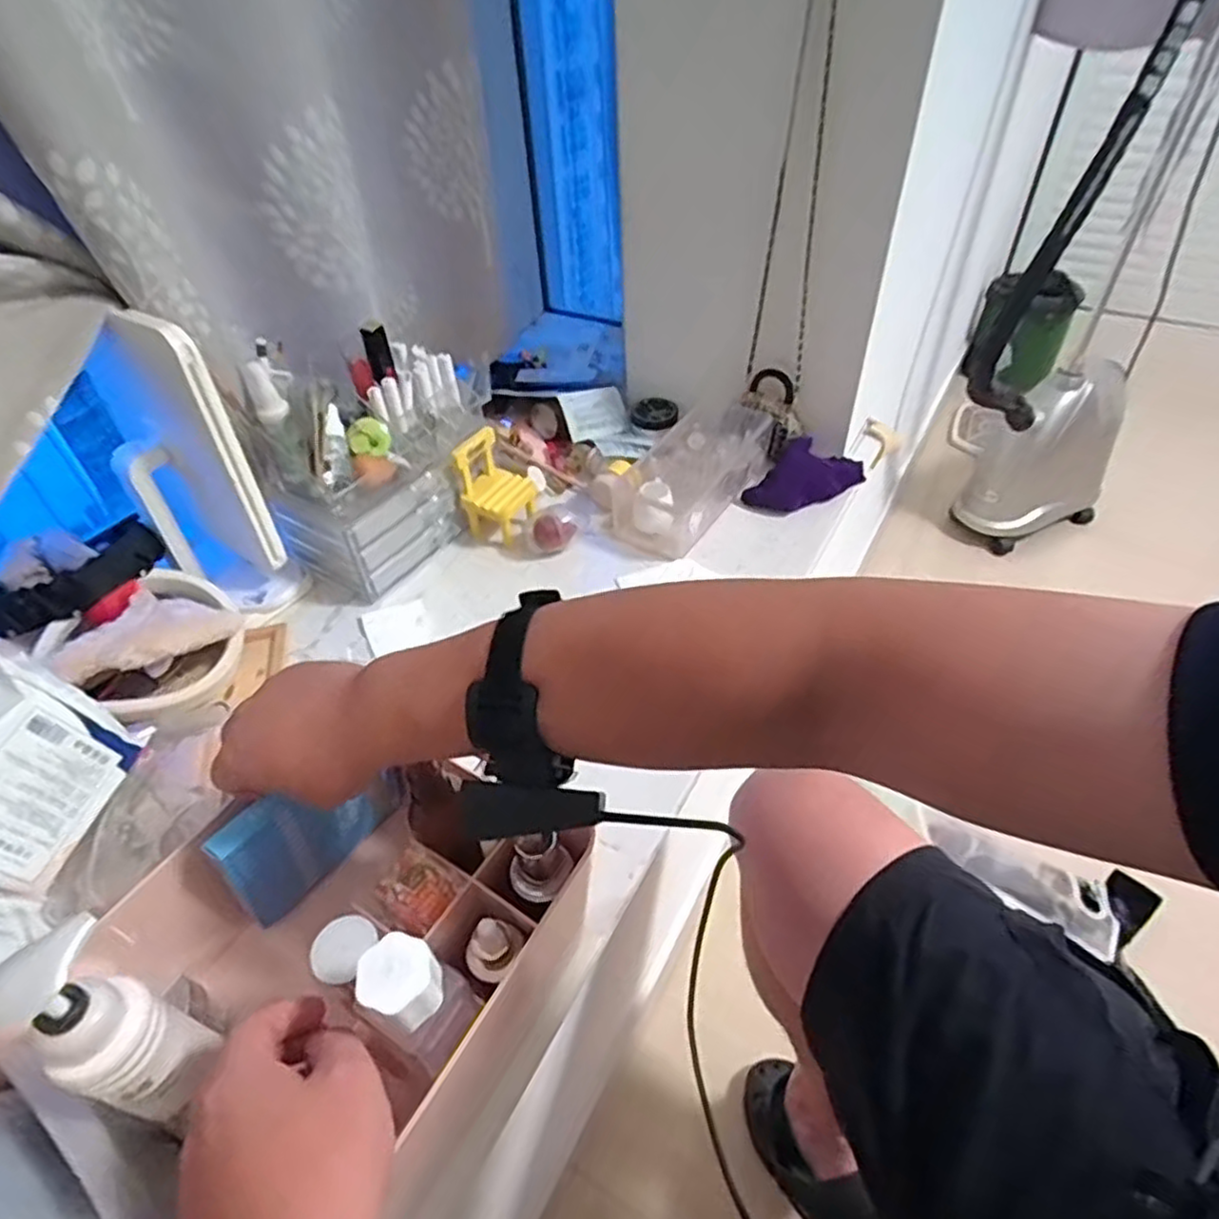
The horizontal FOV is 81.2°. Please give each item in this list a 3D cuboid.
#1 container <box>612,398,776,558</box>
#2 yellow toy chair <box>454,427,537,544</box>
[{"bbox_3d":[0.098,-0.172,0.853,0.125,0.068,0.247,21,50,22],"label":"container"},{"bbox_3d":[-0.128,-0.142,0.809,0.074,0.103,0.077,22,50,23],"label":"yellow toy chair"}]

